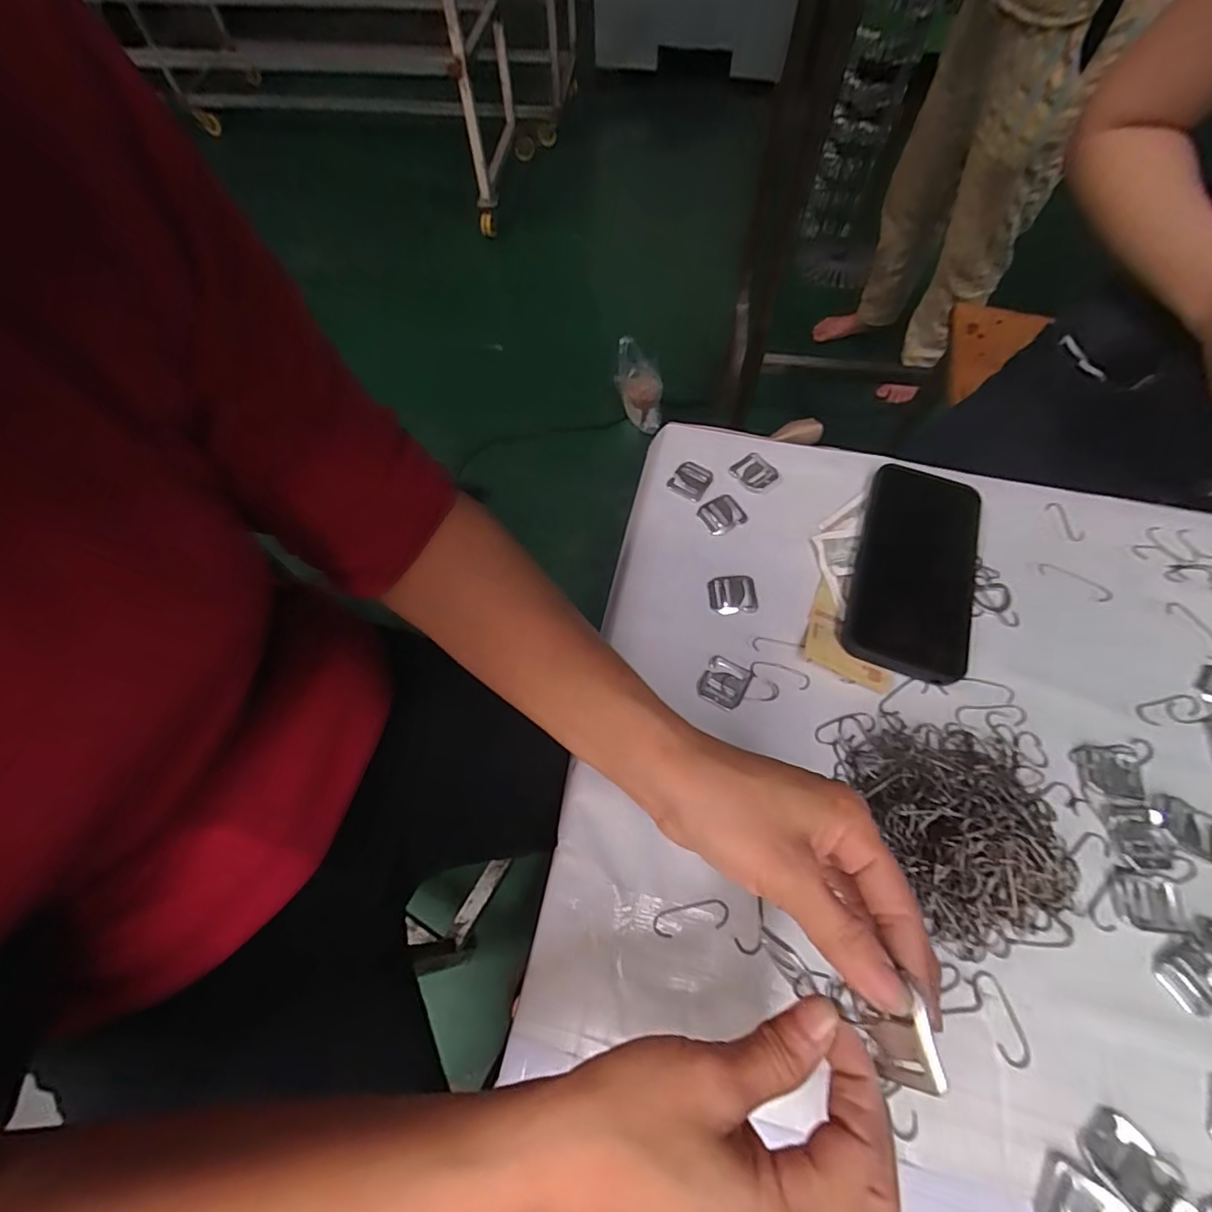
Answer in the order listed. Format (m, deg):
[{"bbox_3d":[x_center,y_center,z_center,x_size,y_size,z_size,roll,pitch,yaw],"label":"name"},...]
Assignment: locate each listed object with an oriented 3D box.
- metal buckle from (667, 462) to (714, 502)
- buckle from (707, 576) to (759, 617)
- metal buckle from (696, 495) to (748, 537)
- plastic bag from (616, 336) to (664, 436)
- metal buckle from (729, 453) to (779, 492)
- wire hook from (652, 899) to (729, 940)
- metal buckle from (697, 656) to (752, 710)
[{"bbox_3d":[0.070,-0.101,0.445,0.029,0.005,0.032,34,69,16],"label":"metal buckle"},{"bbox_3d":[0.092,-0.008,0.402,0.035,0.004,0.030,-5,64,-2],"label":"buckle"},{"bbox_3d":[0.090,-0.071,0.430,0.032,0.005,0.029,-30,67,-13],"label":"metal buckle"},{"bbox_3d":[0.076,-0.550,1.388,0.098,0.249,0.077,-32,39,-15],"label":"plastic bag"},{"bbox_3d":[0.121,-0.109,0.449,0.032,0.005,0.028,41,71,18],"label":"metal buckle"},{"bbox_3d":[0.048,0.177,0.313,0.044,0.004,0.015,-9,64,-4],"label":"wire hook"},{"bbox_3d":[0.080,0.052,0.372,0.030,0.004,0.033,24,66,12],"label":"metal buckle"}]

